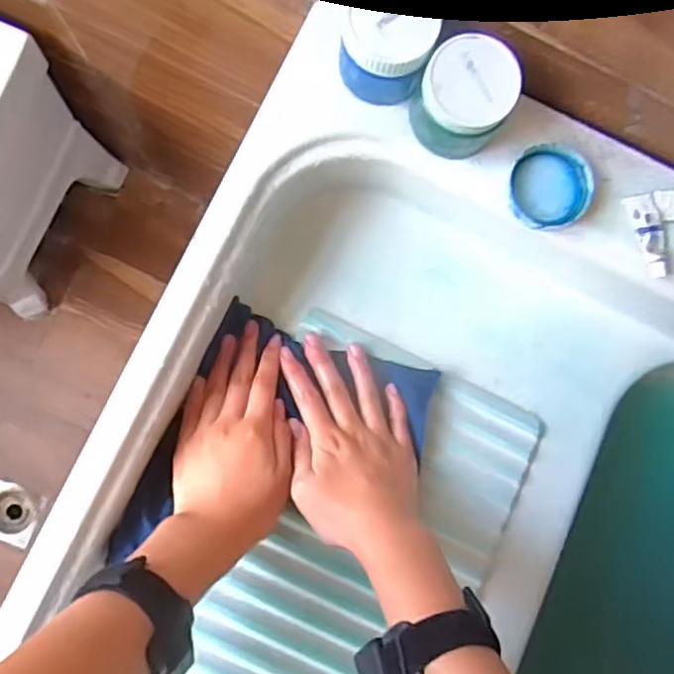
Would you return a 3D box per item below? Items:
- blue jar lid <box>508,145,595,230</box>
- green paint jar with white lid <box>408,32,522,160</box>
[{"bbox_3d":[0.142,-0.099,0.435,0.054,0.012,0.054,0,86,-4],"label":"blue jar lid"},{"bbox_3d":[0.078,-0.149,0.411,0.055,0.054,0.057,0,86,-4],"label":"green paint jar with white lid"}]

